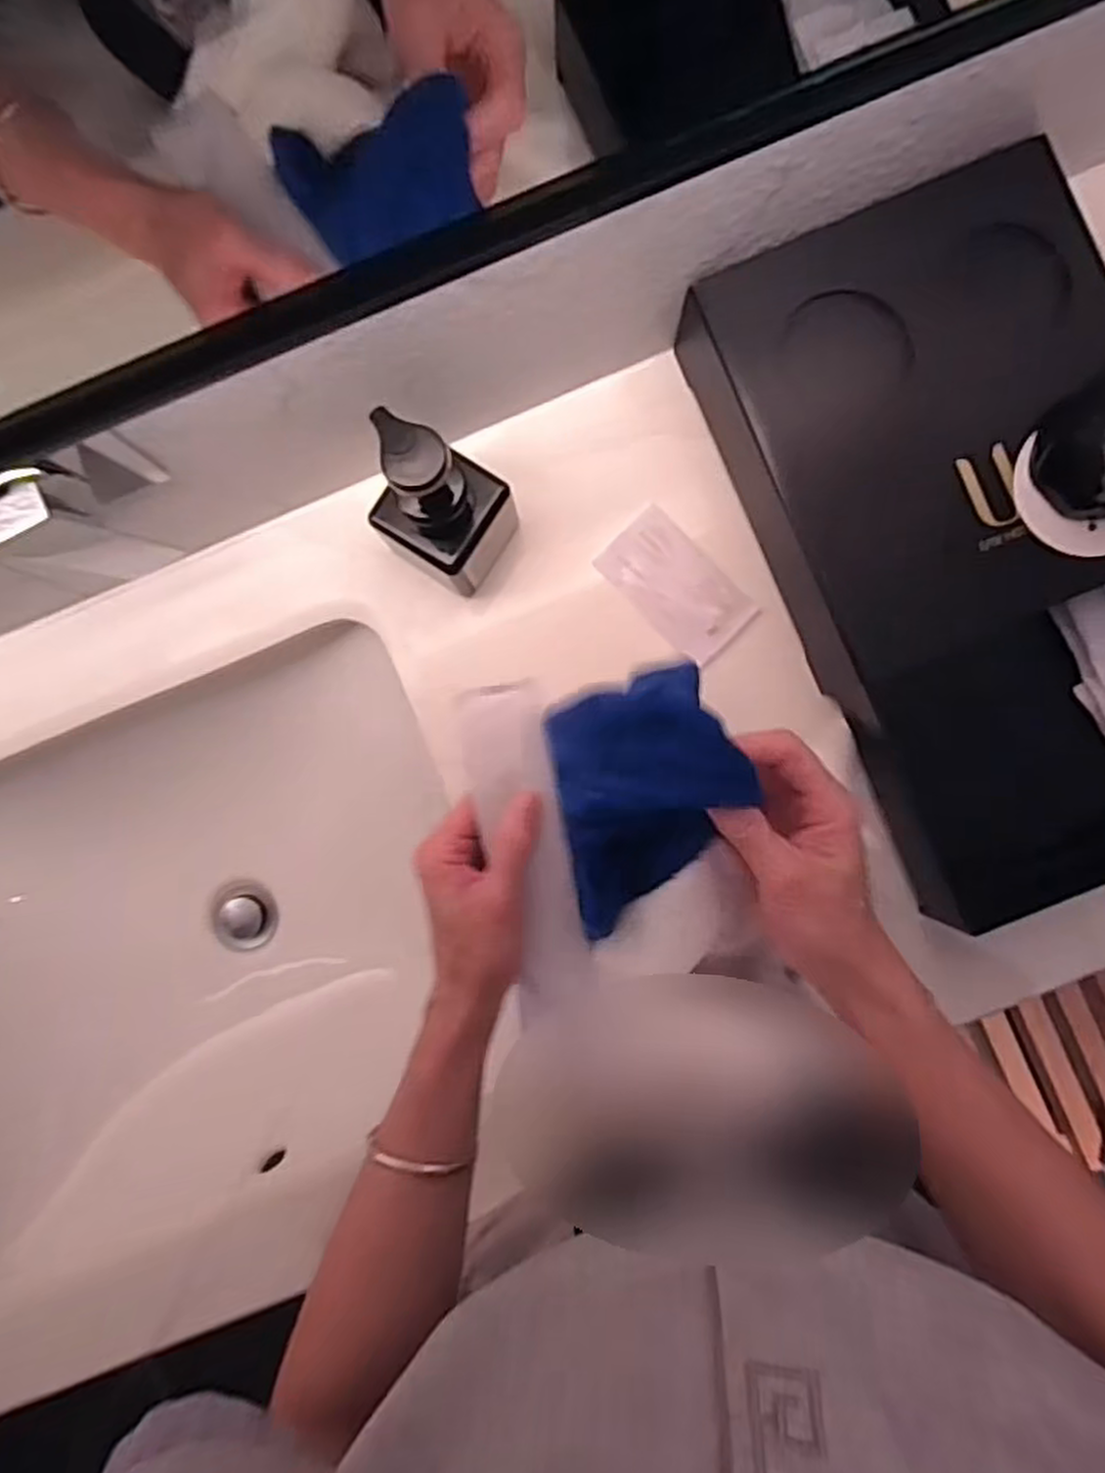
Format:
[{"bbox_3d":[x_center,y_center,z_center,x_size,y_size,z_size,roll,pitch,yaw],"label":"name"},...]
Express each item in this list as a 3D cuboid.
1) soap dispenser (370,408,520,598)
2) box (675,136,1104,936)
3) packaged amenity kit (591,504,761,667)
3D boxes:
[{"bbox_3d":[-0.070,-0.143,0.461,0.064,0.144,0.066,32,89,3],"label":"soap dispenser"},{"bbox_3d":[0.271,-0.110,0.465,0.240,0.086,0.426,-23,87,1],"label":"box"},{"bbox_3d":[0.084,-0.103,0.512,0.057,0.008,0.104,-42,87,0],"label":"packaged amenity kit"}]

